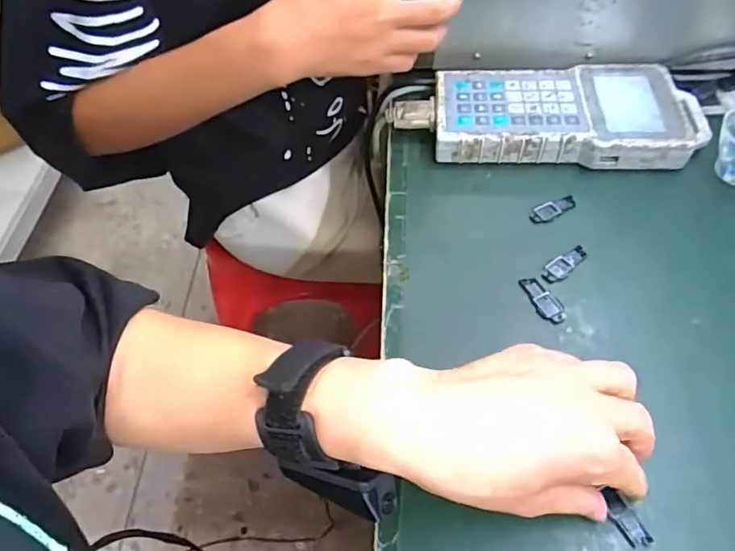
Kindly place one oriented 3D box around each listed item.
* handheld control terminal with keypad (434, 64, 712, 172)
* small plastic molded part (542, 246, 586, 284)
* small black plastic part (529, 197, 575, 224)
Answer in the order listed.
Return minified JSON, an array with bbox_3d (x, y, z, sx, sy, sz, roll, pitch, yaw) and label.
[{"bbox_3d":[0.173,-0.136,0.479,0.225,0.038,0.103,-1,52,5],"label":"handheld control terminal with keypad"},{"bbox_3d":[0.145,-0.008,0.404,0.043,0.006,0.015,-38,57,-22],"label":"small plastic molded part"},{"bbox_3d":[0.148,-0.052,0.437,0.040,0.004,0.015,-26,54,-14],"label":"small black plastic part"}]

